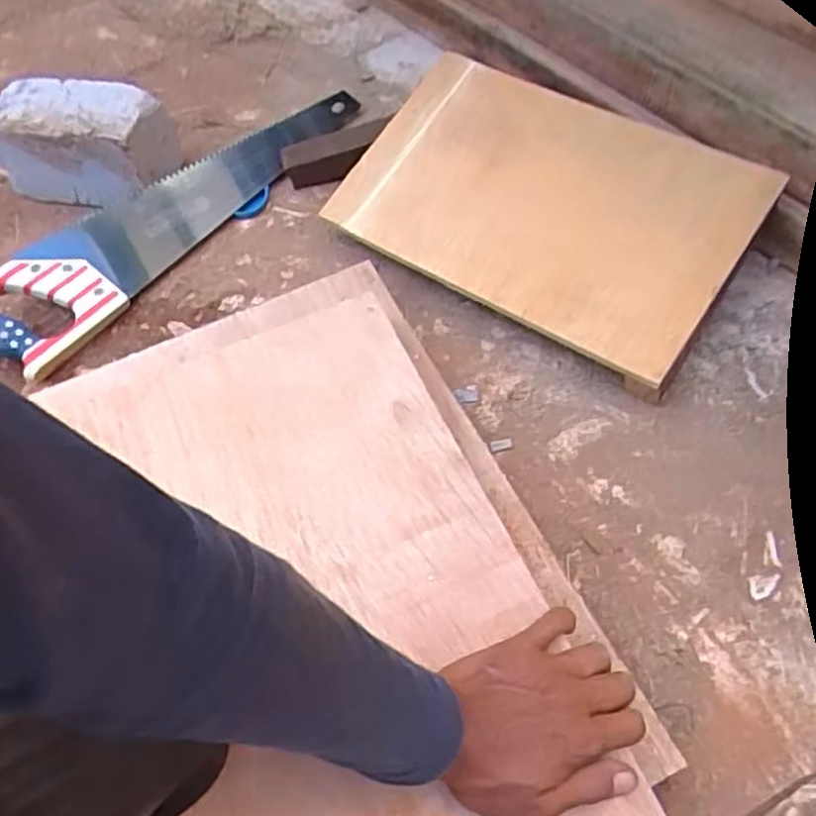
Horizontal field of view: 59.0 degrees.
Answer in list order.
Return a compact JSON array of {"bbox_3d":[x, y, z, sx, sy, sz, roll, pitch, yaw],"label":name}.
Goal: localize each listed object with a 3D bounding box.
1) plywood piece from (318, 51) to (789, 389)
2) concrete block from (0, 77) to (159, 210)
[{"bbox_3d":[0.129,-0.211,0.730,0.396,0.022,0.244,31,82,21],"label":"plywood piece"},{"bbox_3d":[-0.381,-0.308,0.847,0.191,0.111,0.109,7,59,7],"label":"concrete block"}]

